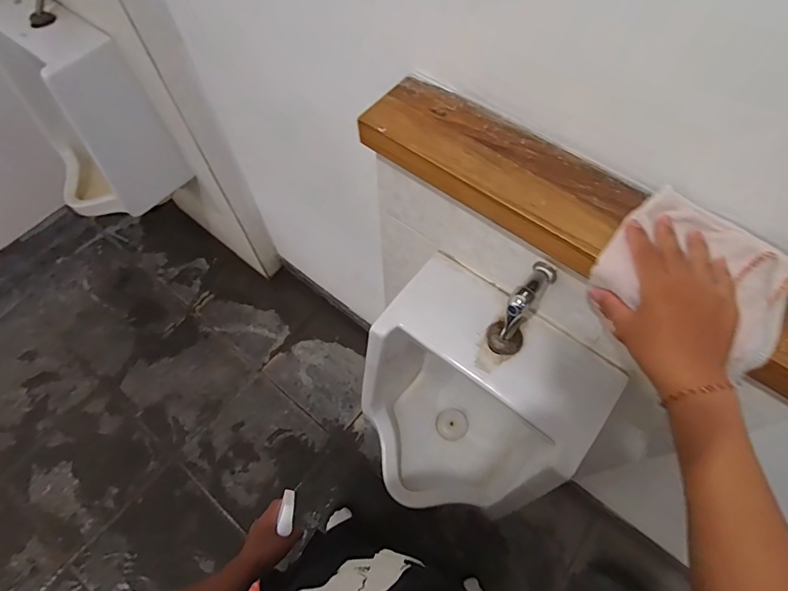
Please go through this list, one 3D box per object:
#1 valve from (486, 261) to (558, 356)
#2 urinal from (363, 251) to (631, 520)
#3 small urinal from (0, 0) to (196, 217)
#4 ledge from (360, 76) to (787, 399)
[{"bbox_3d":[0.171,0.019,0.584,0.045,0.107,0.099,30,67,15],"label":"valve"},{"bbox_3d":[0.108,0.232,0.812,0.325,0.512,0.292,37,69,18],"label":"urinal"},{"bbox_3d":[-0.836,-0.463,1.154,0.324,0.485,0.302,40,70,19],"label":"small urinal"},{"bbox_3d":[0.213,-0.086,0.484,0.577,0.036,0.133,35,69,17],"label":"ledge"}]

